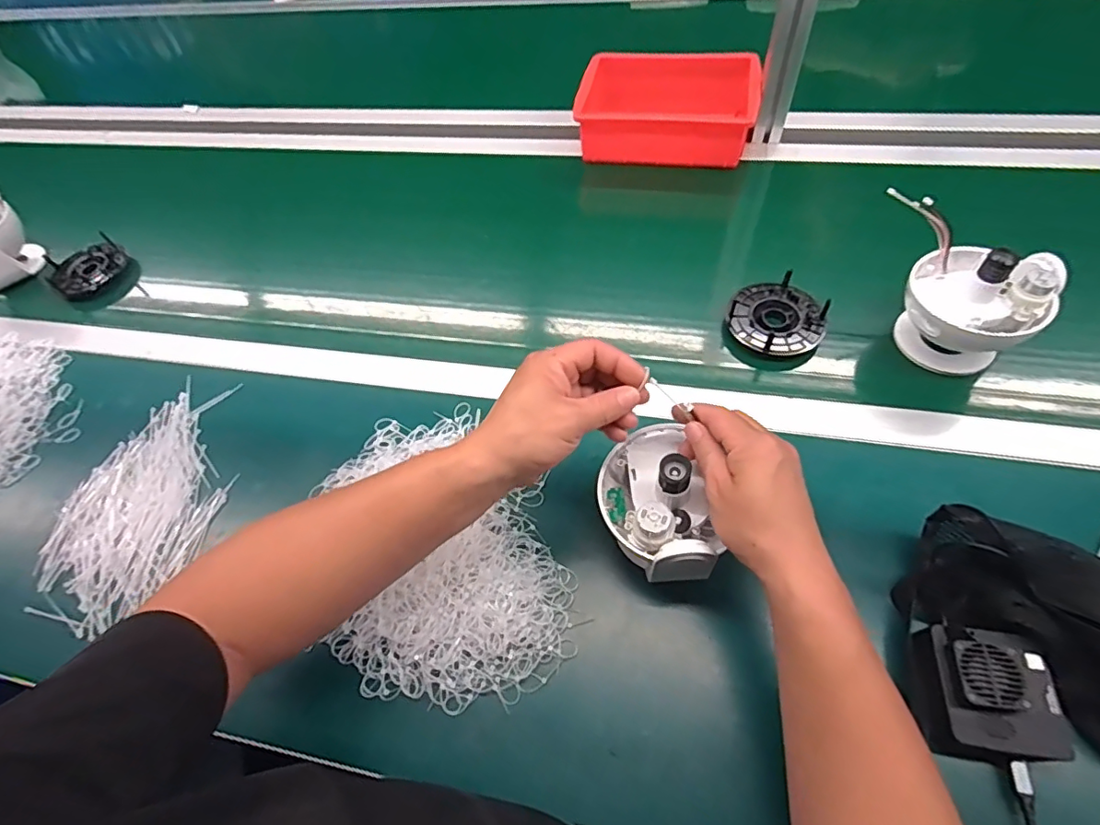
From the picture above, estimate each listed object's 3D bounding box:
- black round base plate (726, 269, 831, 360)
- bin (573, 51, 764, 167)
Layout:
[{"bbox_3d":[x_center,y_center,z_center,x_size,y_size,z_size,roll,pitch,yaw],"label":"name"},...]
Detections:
[{"bbox_3d":[0.247,-0.107,0.585,0.096,0.027,0.099,-2,58,4],"label":"black round base plate"},{"bbox_3d":[0.169,-0.444,0.784,0.246,0.072,0.161,11,59,12],"label":"bin"}]

